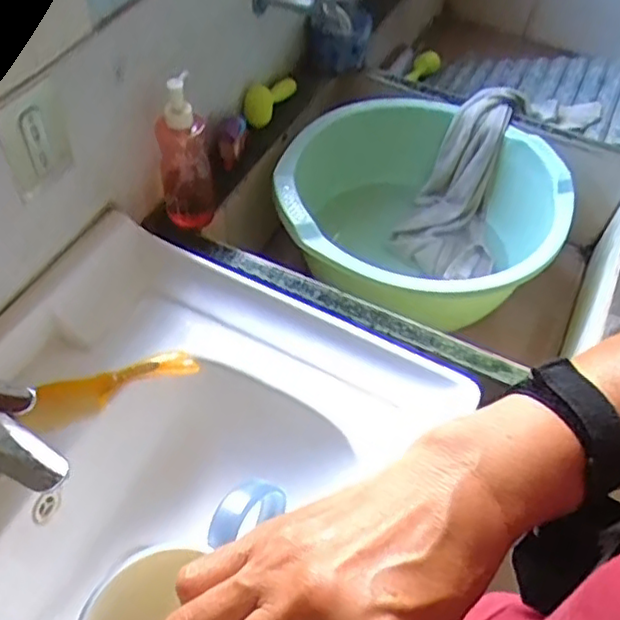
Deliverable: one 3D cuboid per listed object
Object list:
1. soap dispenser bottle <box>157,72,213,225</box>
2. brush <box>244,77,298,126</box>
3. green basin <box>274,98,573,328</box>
[{"bbox_3d":[-0.146,-0.178,0.765,0.059,0.184,0.045,-9,53,-12],"label":"soap dispenser bottle"},{"bbox_3d":[-0.055,-0.309,0.958,0.032,0.061,0.125,26,40,15],"label":"brush"},{"bbox_3d":[0.137,-0.120,0.961,0.411,0.210,0.365,21,53,11],"label":"green basin"}]

